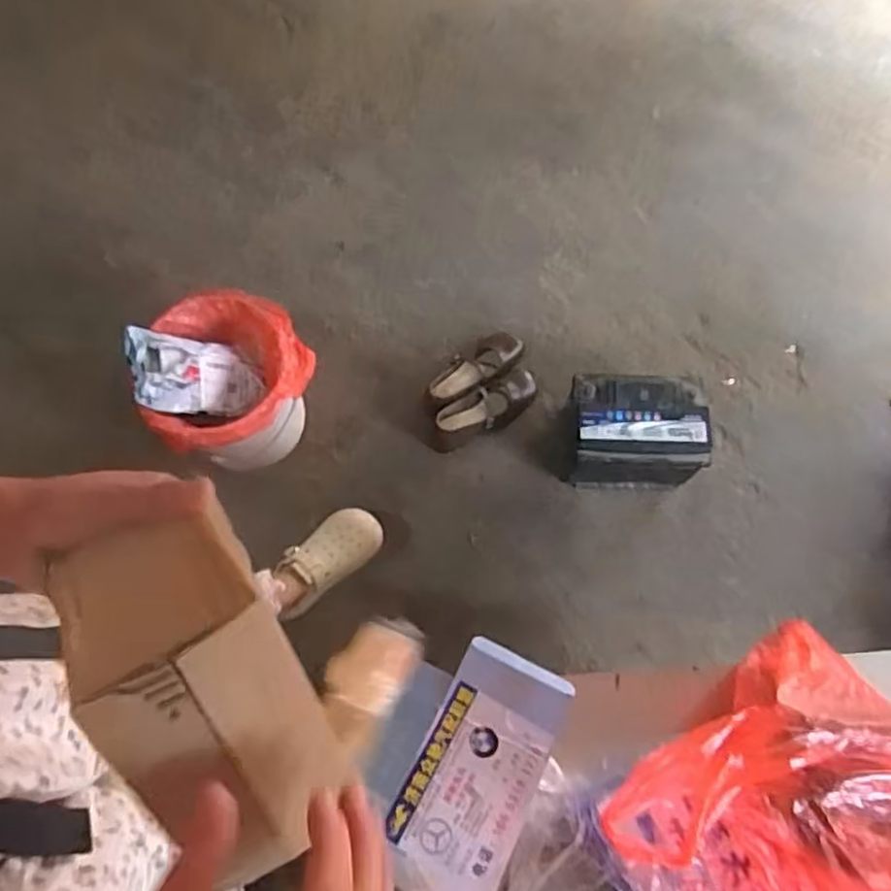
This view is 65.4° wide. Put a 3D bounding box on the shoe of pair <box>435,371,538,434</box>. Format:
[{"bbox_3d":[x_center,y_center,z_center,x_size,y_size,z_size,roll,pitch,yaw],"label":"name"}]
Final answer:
[{"bbox_3d":[0.090,-0.077,1.407,0.223,0.055,0.082,-25,72,-8],"label":"shoe of pair"}]

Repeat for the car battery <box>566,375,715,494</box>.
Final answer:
[{"bbox_3d":[0.344,-0.022,1.280,0.232,0.184,0.171,2,70,1],"label":"car battery"}]

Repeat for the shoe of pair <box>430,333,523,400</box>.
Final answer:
[{"bbox_3d":[0.063,-0.161,1.437,0.226,0.057,0.096,-30,72,-10],"label":"shoe of pair"}]

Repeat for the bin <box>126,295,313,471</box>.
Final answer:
[{"bbox_3d":[-0.392,-0.124,1.304,0.263,0.325,0.272,0,70,1],"label":"bin"}]

